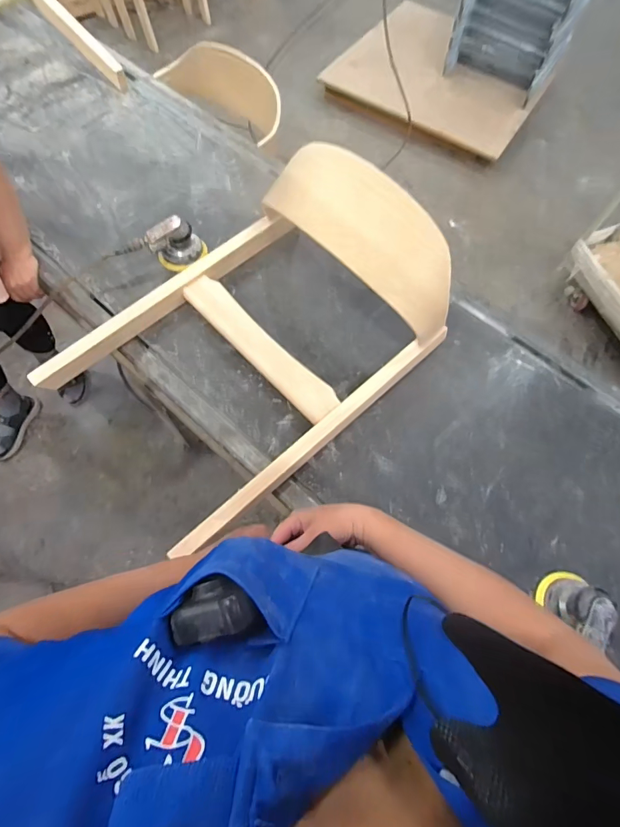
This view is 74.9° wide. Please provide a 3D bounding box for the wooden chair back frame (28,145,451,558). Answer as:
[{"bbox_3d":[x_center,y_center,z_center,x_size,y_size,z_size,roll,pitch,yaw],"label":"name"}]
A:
[{"bbox_3d":[-0.122,-0.180,0.767,0.679,0.274,0.524,-42,76,-16],"label":"wooden chair back frame"}]

